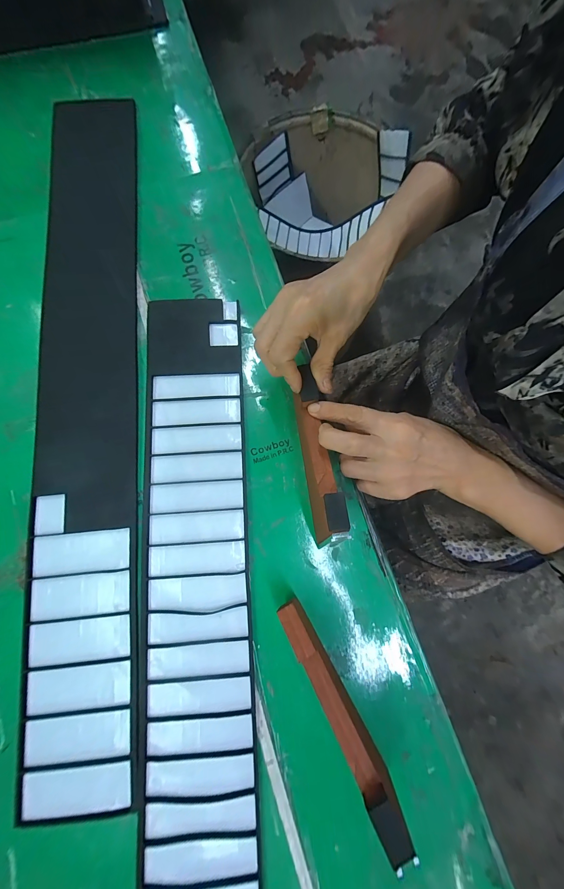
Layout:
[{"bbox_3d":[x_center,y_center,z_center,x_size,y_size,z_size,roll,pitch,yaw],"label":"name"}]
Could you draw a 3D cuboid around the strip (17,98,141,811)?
[{"bbox_3d":[-0.201,-0.058,0.294,0.098,0.004,0.718,-4,80,-2],"label":"strip"}]

